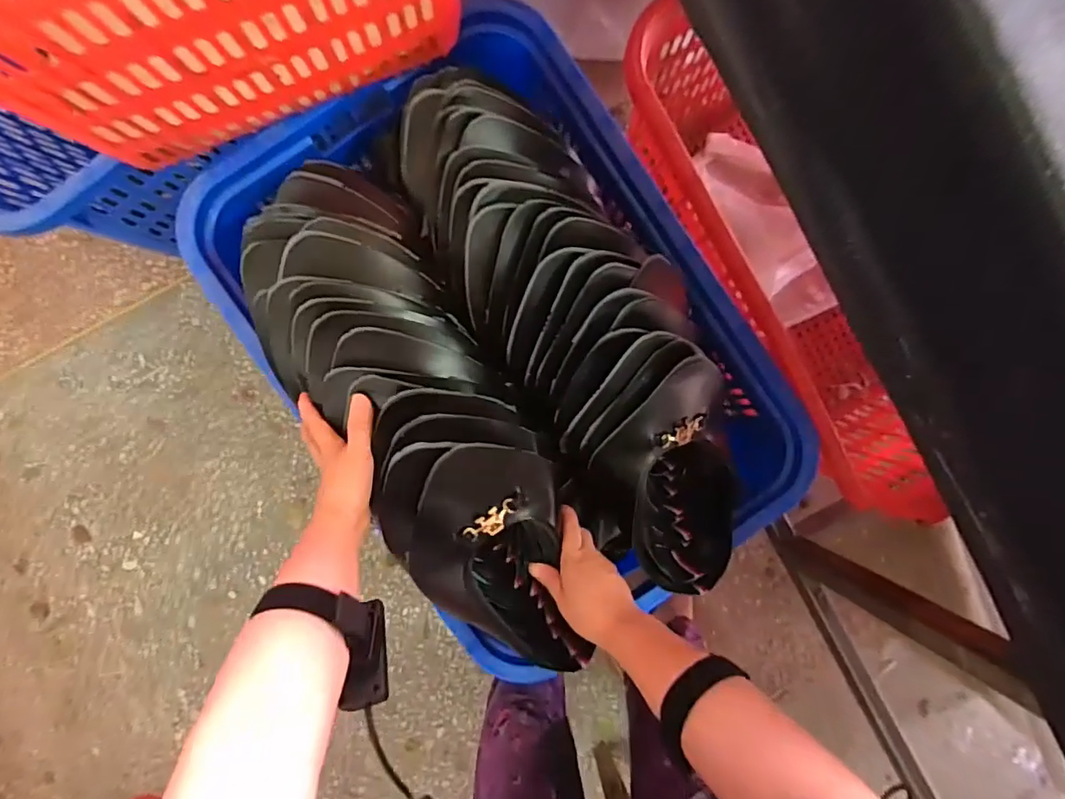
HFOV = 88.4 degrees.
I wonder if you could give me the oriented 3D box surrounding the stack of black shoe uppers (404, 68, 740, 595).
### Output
[{"bbox_3d":[0.058,-0.057,0.517,0.169,0.140,0.529,-37,94,-2],"label":"stack of black shoe uppers"}]

